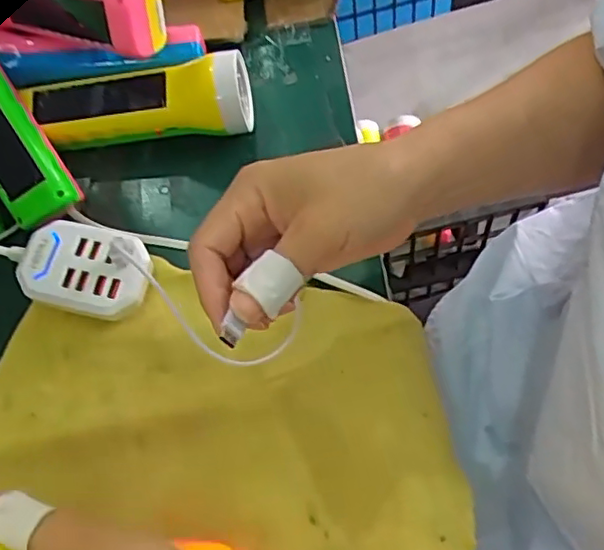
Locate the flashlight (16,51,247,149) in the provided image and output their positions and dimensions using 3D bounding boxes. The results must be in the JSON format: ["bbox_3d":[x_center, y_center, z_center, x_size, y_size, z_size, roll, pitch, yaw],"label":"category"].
[{"bbox_3d":[-0.110,-0.112,0.429,0.152,0.045,0.048,-8,64,1],"label":"flashlight"}]

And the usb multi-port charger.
[{"bbox_3d":[-0.130,-0.001,0.381,0.080,0.026,0.051,6,66,11],"label":"usb multi-port charger"}]

